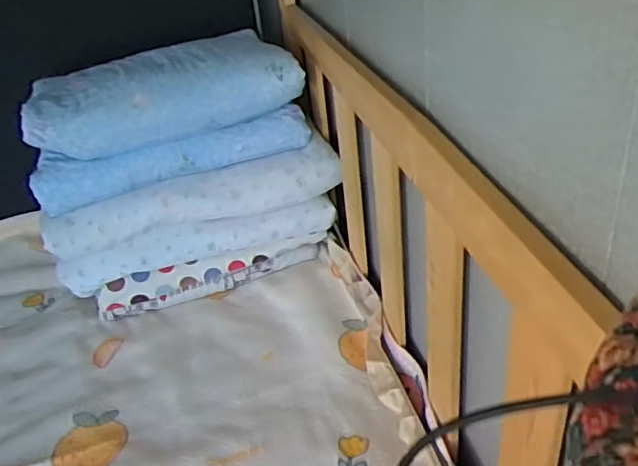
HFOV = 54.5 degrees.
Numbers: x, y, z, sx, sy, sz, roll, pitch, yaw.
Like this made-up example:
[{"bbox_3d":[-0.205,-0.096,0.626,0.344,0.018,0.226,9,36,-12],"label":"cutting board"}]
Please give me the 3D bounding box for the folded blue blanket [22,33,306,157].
[{"bbox_3d":[-0.355,-0.337,1.428,0.594,0.118,0.329,-12,35,-7],"label":"folded blue blanket"}]

